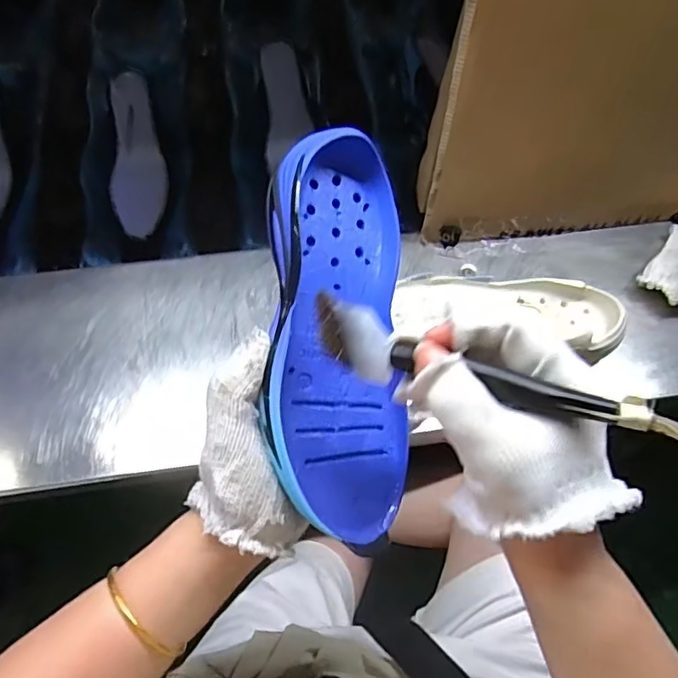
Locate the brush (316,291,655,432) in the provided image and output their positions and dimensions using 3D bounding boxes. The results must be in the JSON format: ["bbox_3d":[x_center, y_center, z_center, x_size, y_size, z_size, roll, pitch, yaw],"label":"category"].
[{"bbox_3d":[0.055,0.012,0.267,0.161,0.028,0.027,16,59,29],"label":"brush"}]

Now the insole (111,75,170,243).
[{"bbox_3d":[-0.248,-0.229,0.715,0.062,0.016,0.202,-5,87,-5],"label":"insole"}]

